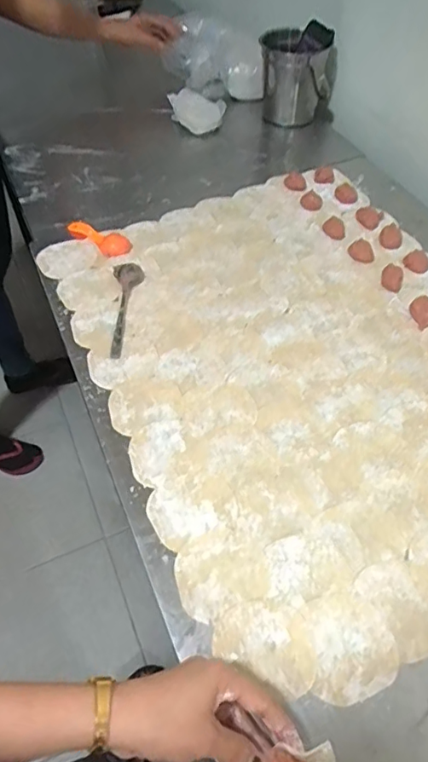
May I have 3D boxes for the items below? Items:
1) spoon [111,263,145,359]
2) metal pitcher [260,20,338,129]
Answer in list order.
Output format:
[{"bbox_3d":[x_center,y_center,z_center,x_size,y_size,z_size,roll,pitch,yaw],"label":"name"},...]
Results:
[{"bbox_3d":[-0.118,-0.100,0.704,0.038,0.018,0.165,0,51,0],"label":"spoon"},{"bbox_3d":[0.154,-0.562,0.993,0.138,0.149,0.095,-1,51,0],"label":"metal pitcher"}]

